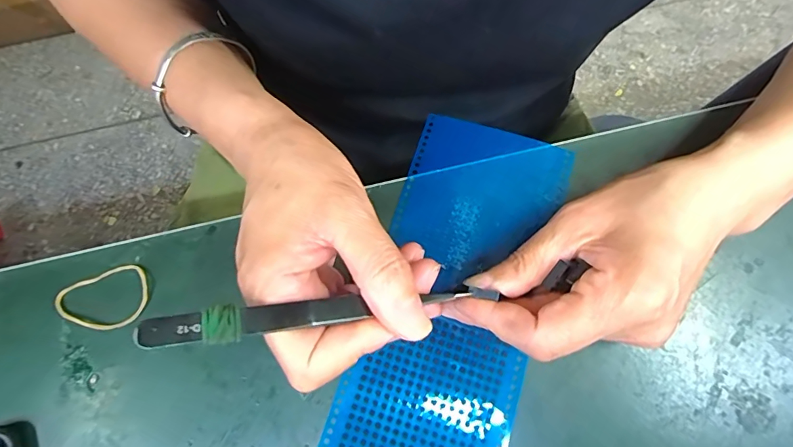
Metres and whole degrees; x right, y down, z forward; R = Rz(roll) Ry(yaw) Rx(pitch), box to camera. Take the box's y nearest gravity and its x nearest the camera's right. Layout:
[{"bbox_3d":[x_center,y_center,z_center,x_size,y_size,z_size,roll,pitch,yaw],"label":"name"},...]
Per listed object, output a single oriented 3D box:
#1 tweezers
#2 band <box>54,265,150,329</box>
[{"bbox_3d":[-0.029,0.034,0.169,0.120,0.004,0.012,-3,70,-24],"label":"tweezers"},{"bbox_3d":[-0.156,0.041,0.235,0.048,0.004,0.032,-20,77,-4],"label":"band"}]

